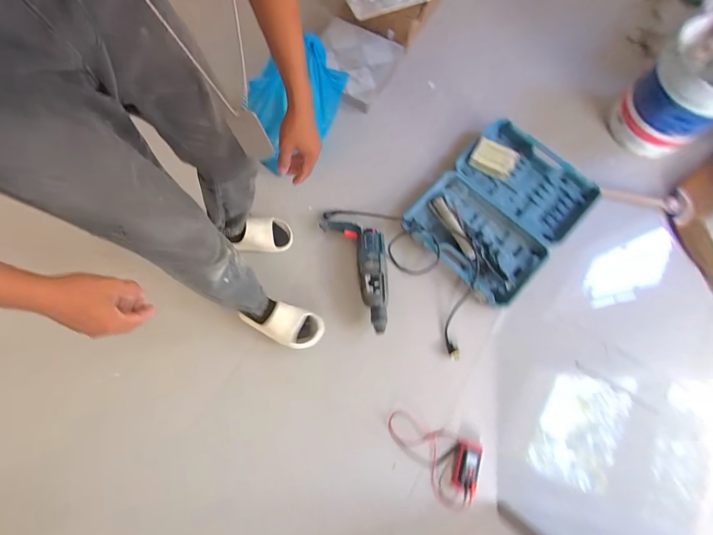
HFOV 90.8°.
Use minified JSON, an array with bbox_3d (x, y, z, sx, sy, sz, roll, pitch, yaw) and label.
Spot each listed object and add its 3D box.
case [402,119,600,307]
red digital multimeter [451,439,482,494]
[{"bbox_3d":[0.481,-0.203,1.196,0.570,0.092,0.440,-43,79,-13],"label":"case"},{"bbox_3d":[0.296,0.534,0.951,0.066,0.028,0.121,16,73,3],"label":"red digital multimeter"}]

